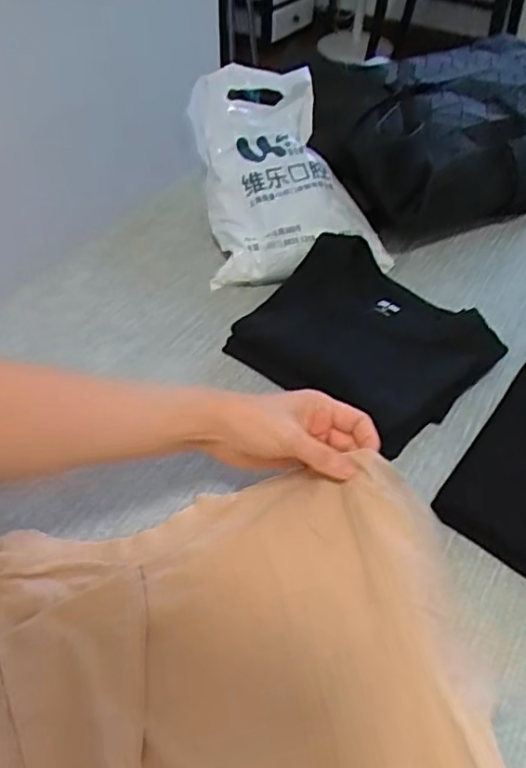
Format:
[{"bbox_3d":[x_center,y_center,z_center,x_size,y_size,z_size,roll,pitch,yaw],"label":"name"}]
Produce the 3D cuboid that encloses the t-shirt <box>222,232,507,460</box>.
[{"bbox_3d":[0.104,-0.049,0.621,0.230,0.058,0.195,37,57,26],"label":"t-shirt"}]

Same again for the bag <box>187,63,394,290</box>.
[{"bbox_3d":[0.029,-0.268,0.751,0.215,0.152,0.259,-7,50,-8],"label":"bag"}]

